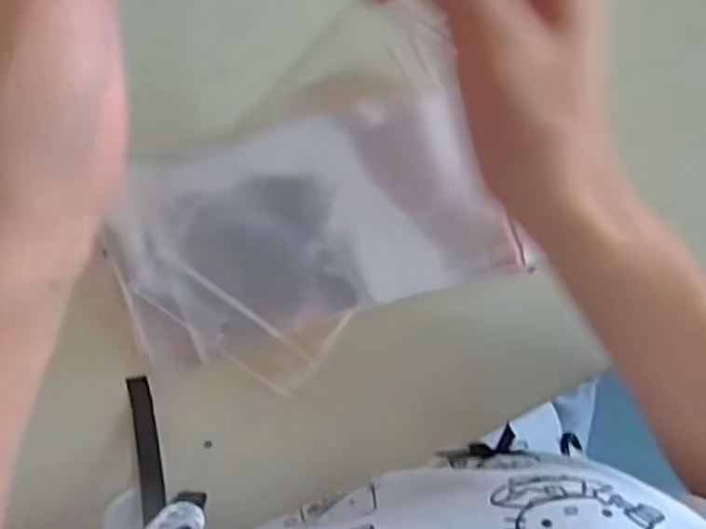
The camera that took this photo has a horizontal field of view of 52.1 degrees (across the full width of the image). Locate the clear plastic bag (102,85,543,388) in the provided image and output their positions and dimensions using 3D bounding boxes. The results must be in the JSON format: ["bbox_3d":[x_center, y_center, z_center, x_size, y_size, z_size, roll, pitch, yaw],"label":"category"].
[{"bbox_3d":[-0.018,-0.012,0.350,0.182,0.019,0.114,-18,95,-6],"label":"clear plastic bag"}]

